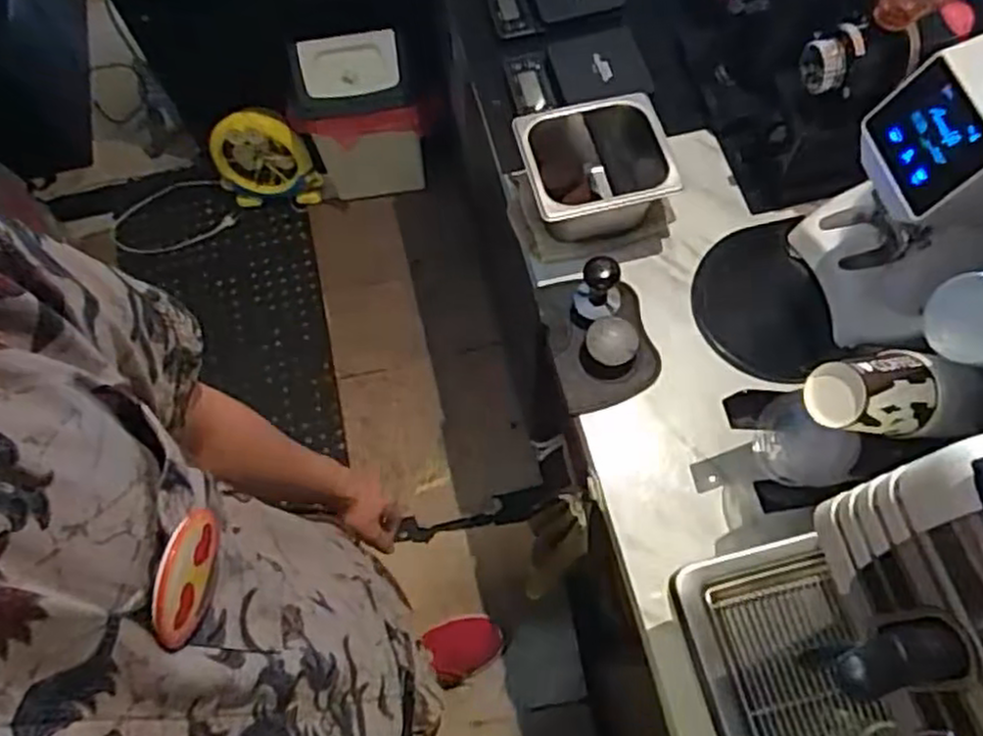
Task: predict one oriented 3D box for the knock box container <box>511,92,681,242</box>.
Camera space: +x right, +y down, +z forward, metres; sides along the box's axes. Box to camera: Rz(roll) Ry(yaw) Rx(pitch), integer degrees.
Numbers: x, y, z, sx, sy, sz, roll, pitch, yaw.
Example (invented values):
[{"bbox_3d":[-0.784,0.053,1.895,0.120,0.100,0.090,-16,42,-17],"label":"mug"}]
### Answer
[{"bbox_3d":[0.132,-0.245,0.922,0.183,0.100,0.165,-10,67,-2],"label":"knock box container"}]

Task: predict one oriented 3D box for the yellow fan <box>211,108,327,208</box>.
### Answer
[{"bbox_3d":[-0.570,-0.515,1.818,0.262,0.244,0.105,-2,67,1],"label":"yellow fan"}]

